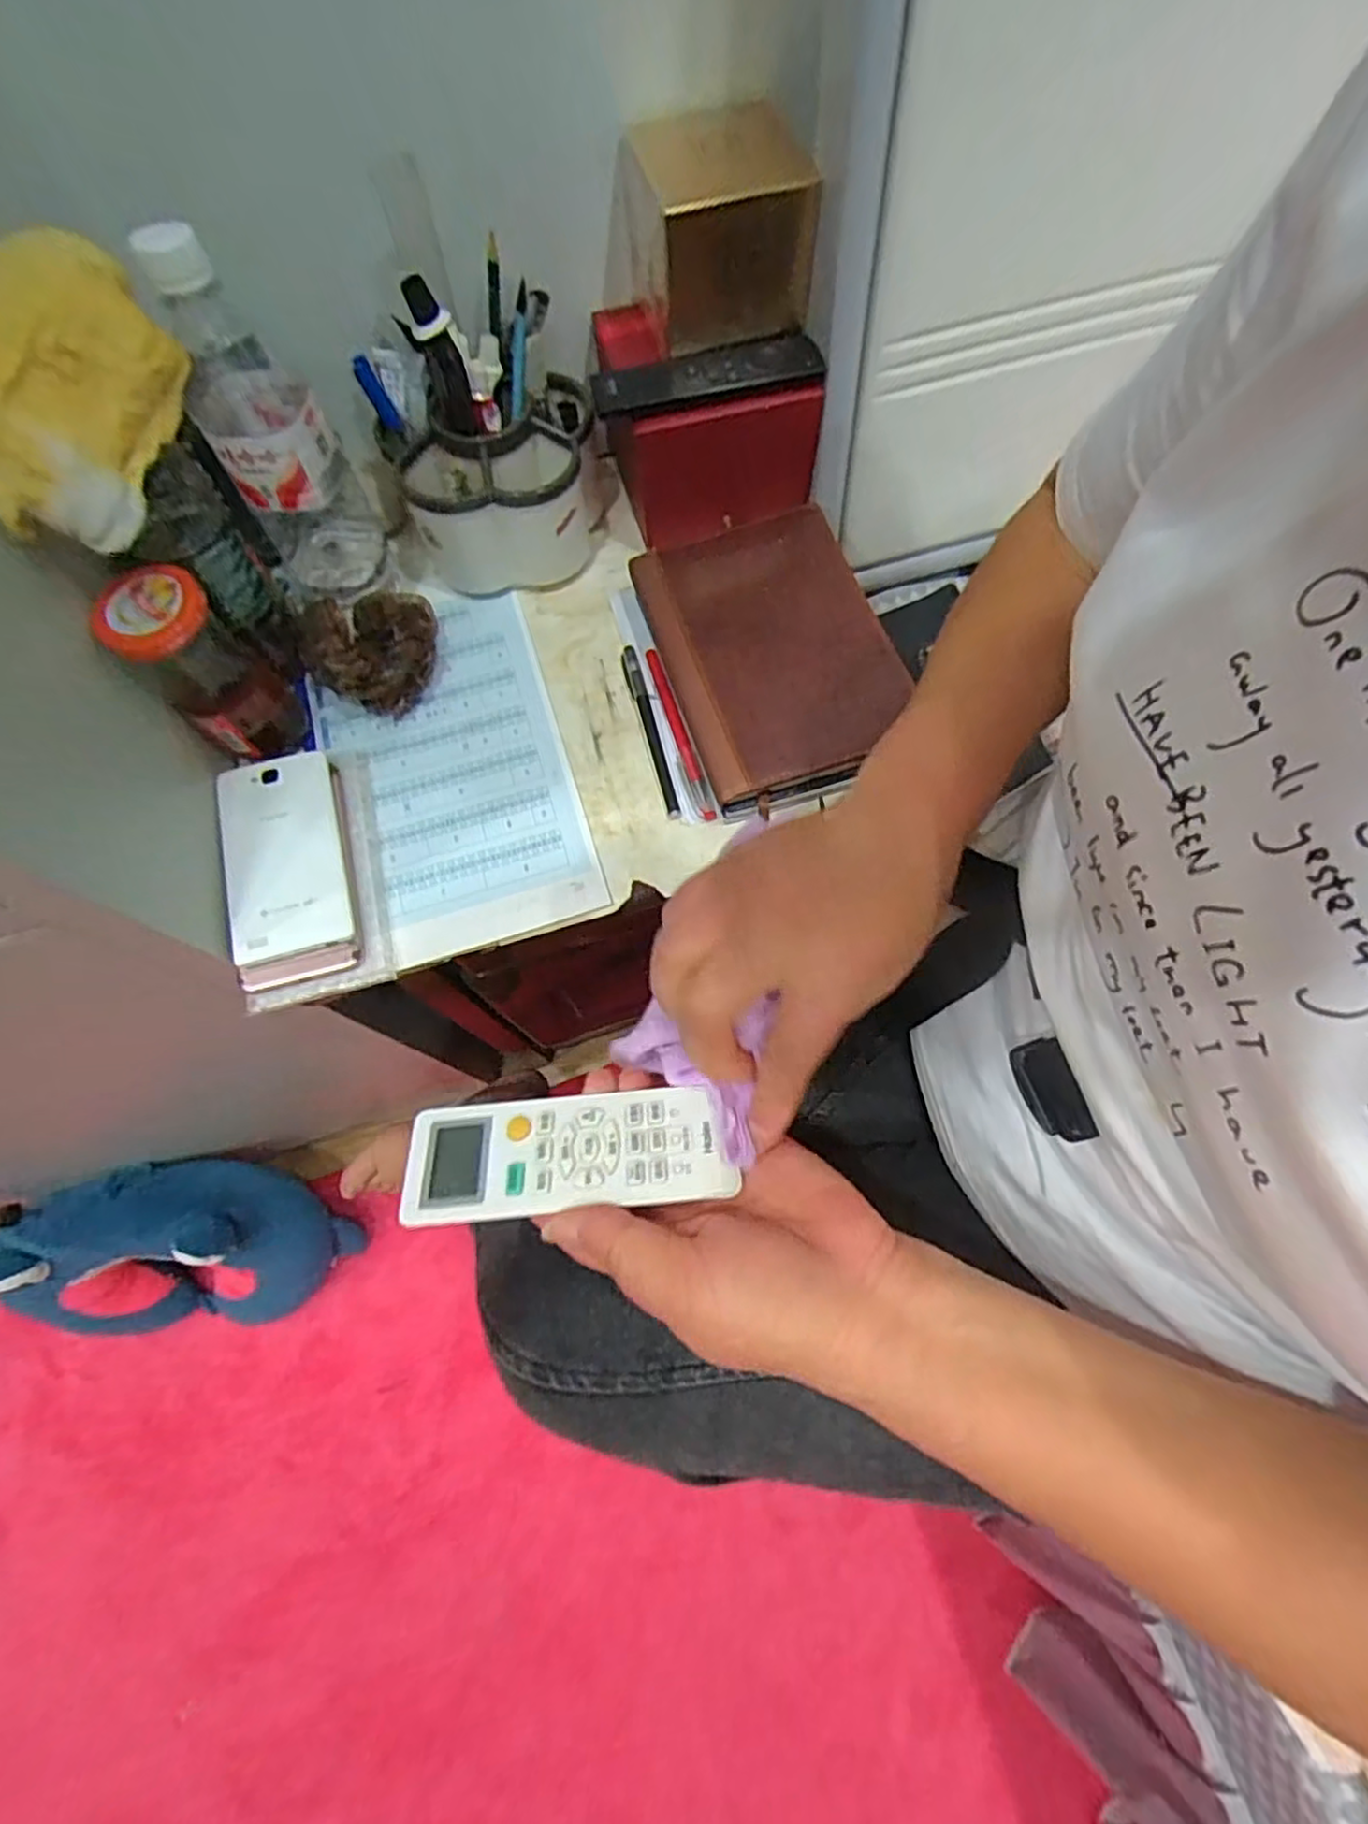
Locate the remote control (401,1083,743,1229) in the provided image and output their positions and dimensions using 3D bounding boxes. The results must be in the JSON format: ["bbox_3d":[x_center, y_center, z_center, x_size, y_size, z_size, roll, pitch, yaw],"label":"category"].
[{"bbox_3d":[-0.048,0.101,0.293,0.125,0.019,0.047,-5,51,0],"label":"remote control"}]

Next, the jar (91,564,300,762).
[{"bbox_3d":[-0.291,-0.146,0.448,0.063,0.124,0.057,-36,72,-11],"label":"jar"}]

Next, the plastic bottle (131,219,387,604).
[{"bbox_3d":[-0.241,-0.274,0.423,0.068,0.207,0.061,-28,71,-8],"label":"plastic bottle"}]

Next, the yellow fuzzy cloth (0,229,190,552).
[{"bbox_3d":[-0.284,-0.238,0.328,0.044,0.086,0.114,35,75,11],"label":"yellow fuzzy cloth"}]

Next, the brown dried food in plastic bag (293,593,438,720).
[{"bbox_3d":[-0.216,-0.179,0.499,0.085,0.046,0.069,-17,70,-4],"label":"brown dried food in plastic bag"}]

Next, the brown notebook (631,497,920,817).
[{"bbox_3d":[0.060,-0.183,0.490,0.142,0.021,0.211,-19,68,-1],"label":"brown notebook"}]

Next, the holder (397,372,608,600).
[{"bbox_3d":[-0.128,-0.311,0.525,0.141,0.093,0.110,-14,69,-3],"label":"holder"}]

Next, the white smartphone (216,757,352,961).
[{"bbox_3d":[-0.252,-0.039,0.447,0.069,0.011,0.134,-15,70,-9],"label":"white smartphone"}]

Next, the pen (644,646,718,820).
[{"bbox_3d":[-0.004,-0.126,0.493,0.010,0.006,0.140,-17,70,-4],"label":"pen"}]

